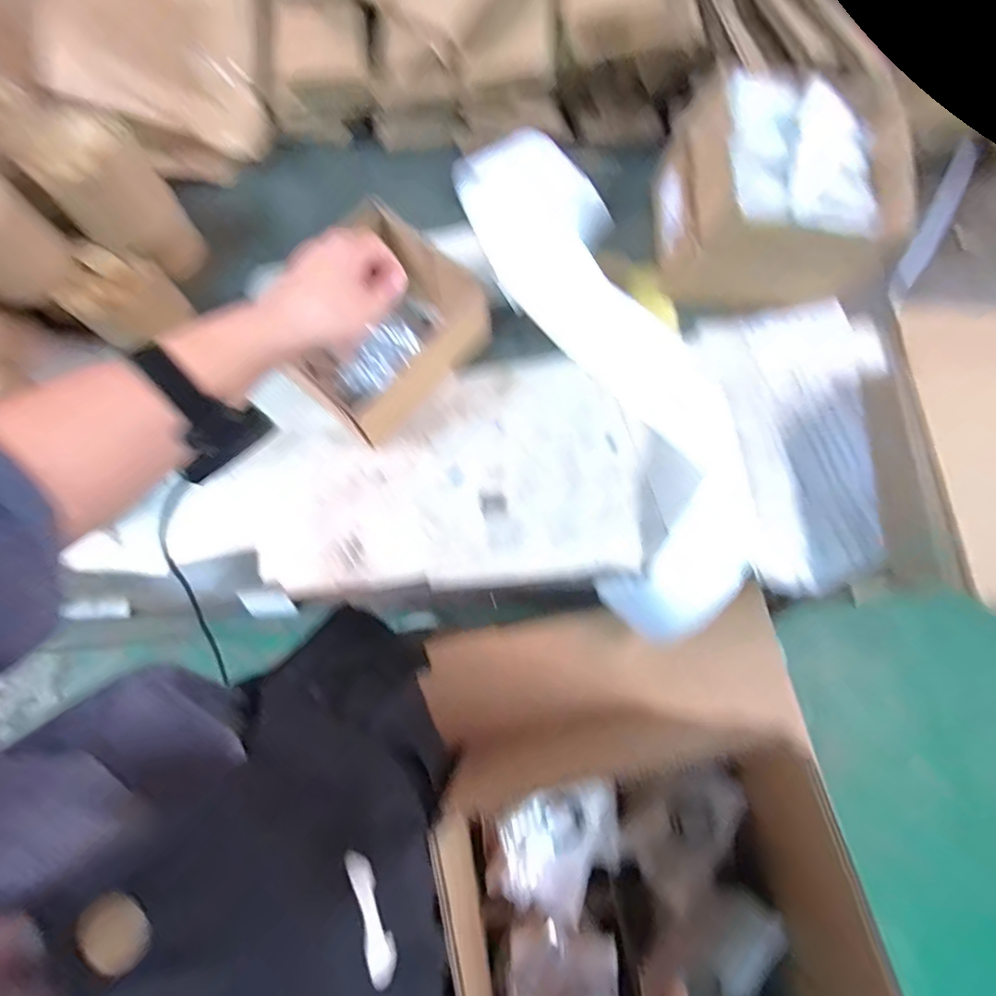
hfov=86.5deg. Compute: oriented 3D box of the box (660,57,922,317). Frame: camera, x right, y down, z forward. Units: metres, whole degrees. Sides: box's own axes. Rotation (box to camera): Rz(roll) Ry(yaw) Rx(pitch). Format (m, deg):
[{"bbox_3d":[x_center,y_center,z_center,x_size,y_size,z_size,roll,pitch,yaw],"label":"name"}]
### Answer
[{"bbox_3d":[0.284,-0.305,0.550,0.203,0.143,0.163,-4,76,-3],"label":"box"}]

